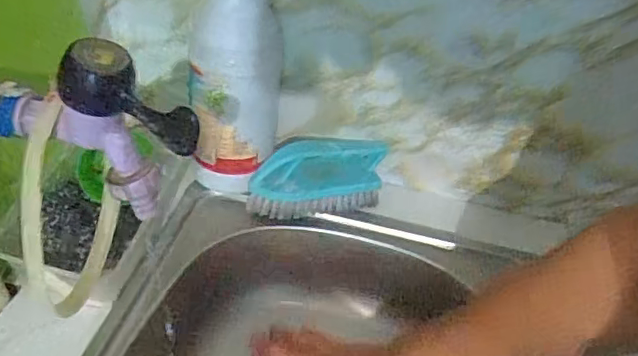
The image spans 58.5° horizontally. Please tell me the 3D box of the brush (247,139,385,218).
[{"bbox_3d":[0.004,0.003,0.590,0.147,0.076,0.046,-13,45,-20],"label":"brush"}]

